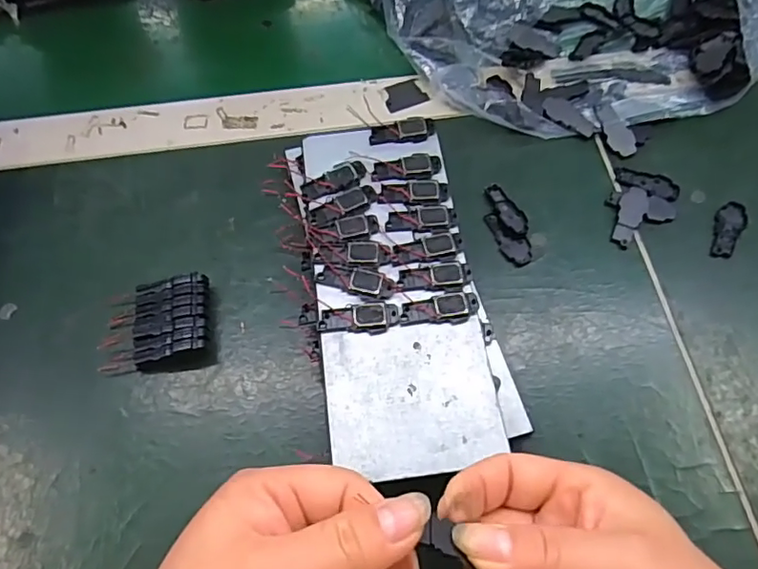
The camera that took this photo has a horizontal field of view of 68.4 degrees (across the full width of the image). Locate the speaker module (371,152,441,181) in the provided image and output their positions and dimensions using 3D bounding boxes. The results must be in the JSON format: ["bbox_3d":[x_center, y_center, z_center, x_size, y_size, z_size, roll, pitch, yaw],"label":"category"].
[{"bbox_3d":[0.016,-0.067,0.317,0.039,0.004,0.017,-5,64,-3],"label":"speaker module"}]

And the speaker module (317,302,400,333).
[{"bbox_3d":[-0.010,0.017,0.276,0.039,0.004,0.015,-7,64,-4],"label":"speaker module"}]

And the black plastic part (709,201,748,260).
[{"bbox_3d":[0.208,-0.032,0.333,0.018,0.007,0.043,27,67,12],"label":"black plastic part"}]

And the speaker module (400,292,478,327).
[{"bbox_3d":[0.030,0.012,0.277,0.038,0.004,0.015,-5,64,-2],"label":"speaker module"}]

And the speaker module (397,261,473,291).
[{"bbox_3d":[0.029,-0.004,0.284,0.037,0.004,0.016,-4,64,-2],"label":"speaker module"}]

